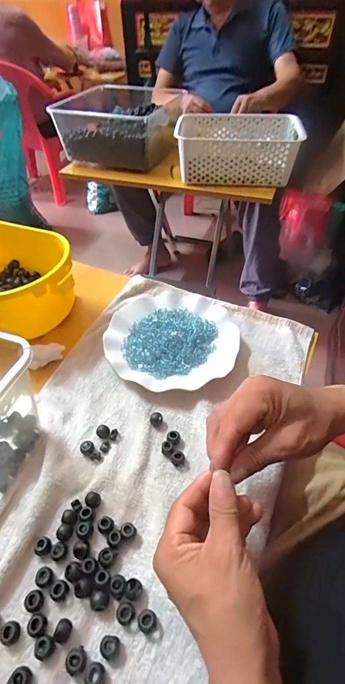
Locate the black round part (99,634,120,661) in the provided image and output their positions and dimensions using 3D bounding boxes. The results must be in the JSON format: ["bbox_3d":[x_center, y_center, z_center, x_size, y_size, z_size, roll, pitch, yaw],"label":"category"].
[{"bbox_3d":[-0.050,0.241,0.281,0.015,0.010,0.015,-1,46,1],"label":"black round part"}]

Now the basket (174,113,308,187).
[{"bbox_3d":[0.169,-0.501,0.926,0.300,0.105,0.207,3,46,5],"label":"basket"}]

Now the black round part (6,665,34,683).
[{"bbox_3d":[-0.115,0.257,0.269,0.017,0.009,0.016,-1,46,1],"label":"black round part"}]

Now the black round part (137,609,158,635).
[{"bbox_3d":[-0.020,0.230,0.292,0.016,0.008,0.015,-1,46,1],"label":"black round part"}]

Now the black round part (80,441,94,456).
[{"bbox_3d":[-0.096,0.120,0.401,0.015,0.008,0.015,-1,46,1],"label":"black round part"}]

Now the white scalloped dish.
[{"bbox_3d":[0.000,-0.014,0.504,0.179,0.024,0.193,-1,46,1],"label":"white scalloped dish"}]

